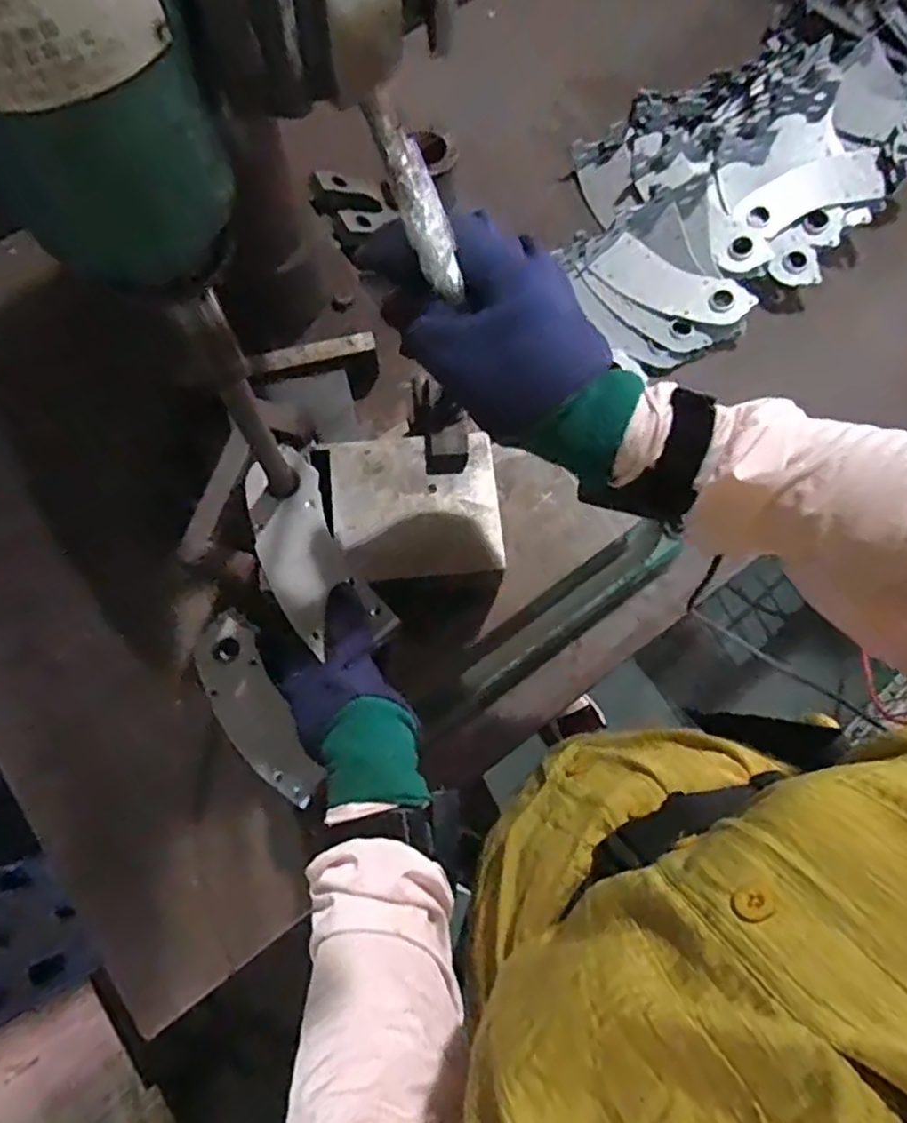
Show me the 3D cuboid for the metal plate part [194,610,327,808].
[{"bbox_3d":[-0.176,0.129,0.584,0.057,0.006,0.180,-28,70,-9],"label":"metal plate part"}]

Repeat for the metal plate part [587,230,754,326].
[{"bbox_3d":[0.239,-0.304,0.736,0.169,0.010,0.060,32,89,15],"label":"metal plate part"}]

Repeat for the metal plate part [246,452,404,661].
[{"bbox_3d":[-0.109,-0.007,0.498,0.066,0.006,0.159,-27,76,-14],"label":"metal plate part"}]

